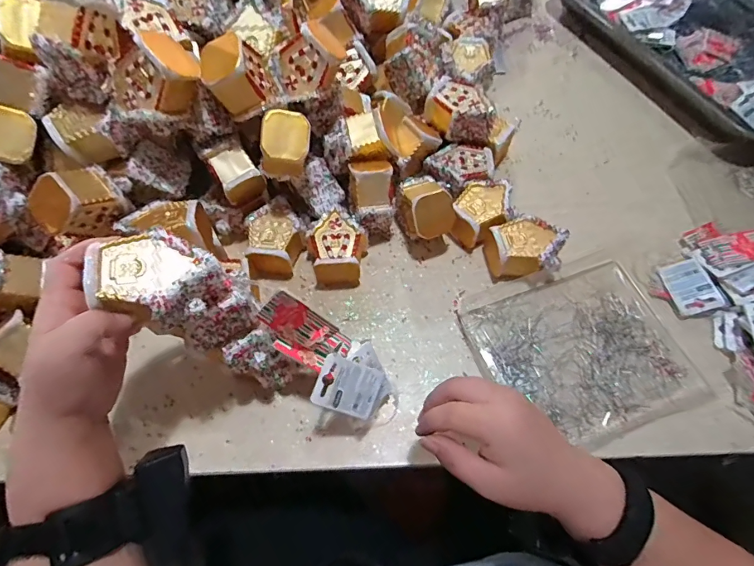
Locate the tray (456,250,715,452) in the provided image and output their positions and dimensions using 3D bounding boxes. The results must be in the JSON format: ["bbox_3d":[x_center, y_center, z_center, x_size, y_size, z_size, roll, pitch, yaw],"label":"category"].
[{"bbox_3d":[0.210,0.067,0.450,0.201,0.010,0.183,-18,63,-8],"label":"tray"}]

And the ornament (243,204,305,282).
[{"bbox_3d":[-0.114,-0.045,0.487,0.064,0.046,0.075,-1,62,0],"label":"ornament"}]

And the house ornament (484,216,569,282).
[{"bbox_3d":[0.167,-0.037,0.481,0.081,0.046,0.066,-12,63,-5],"label":"house ornament"}]

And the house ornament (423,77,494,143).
[{"bbox_3d":[0.101,-0.206,0.524,0.051,0.047,0.081,-37,67,-17],"label":"house ornament"}]

